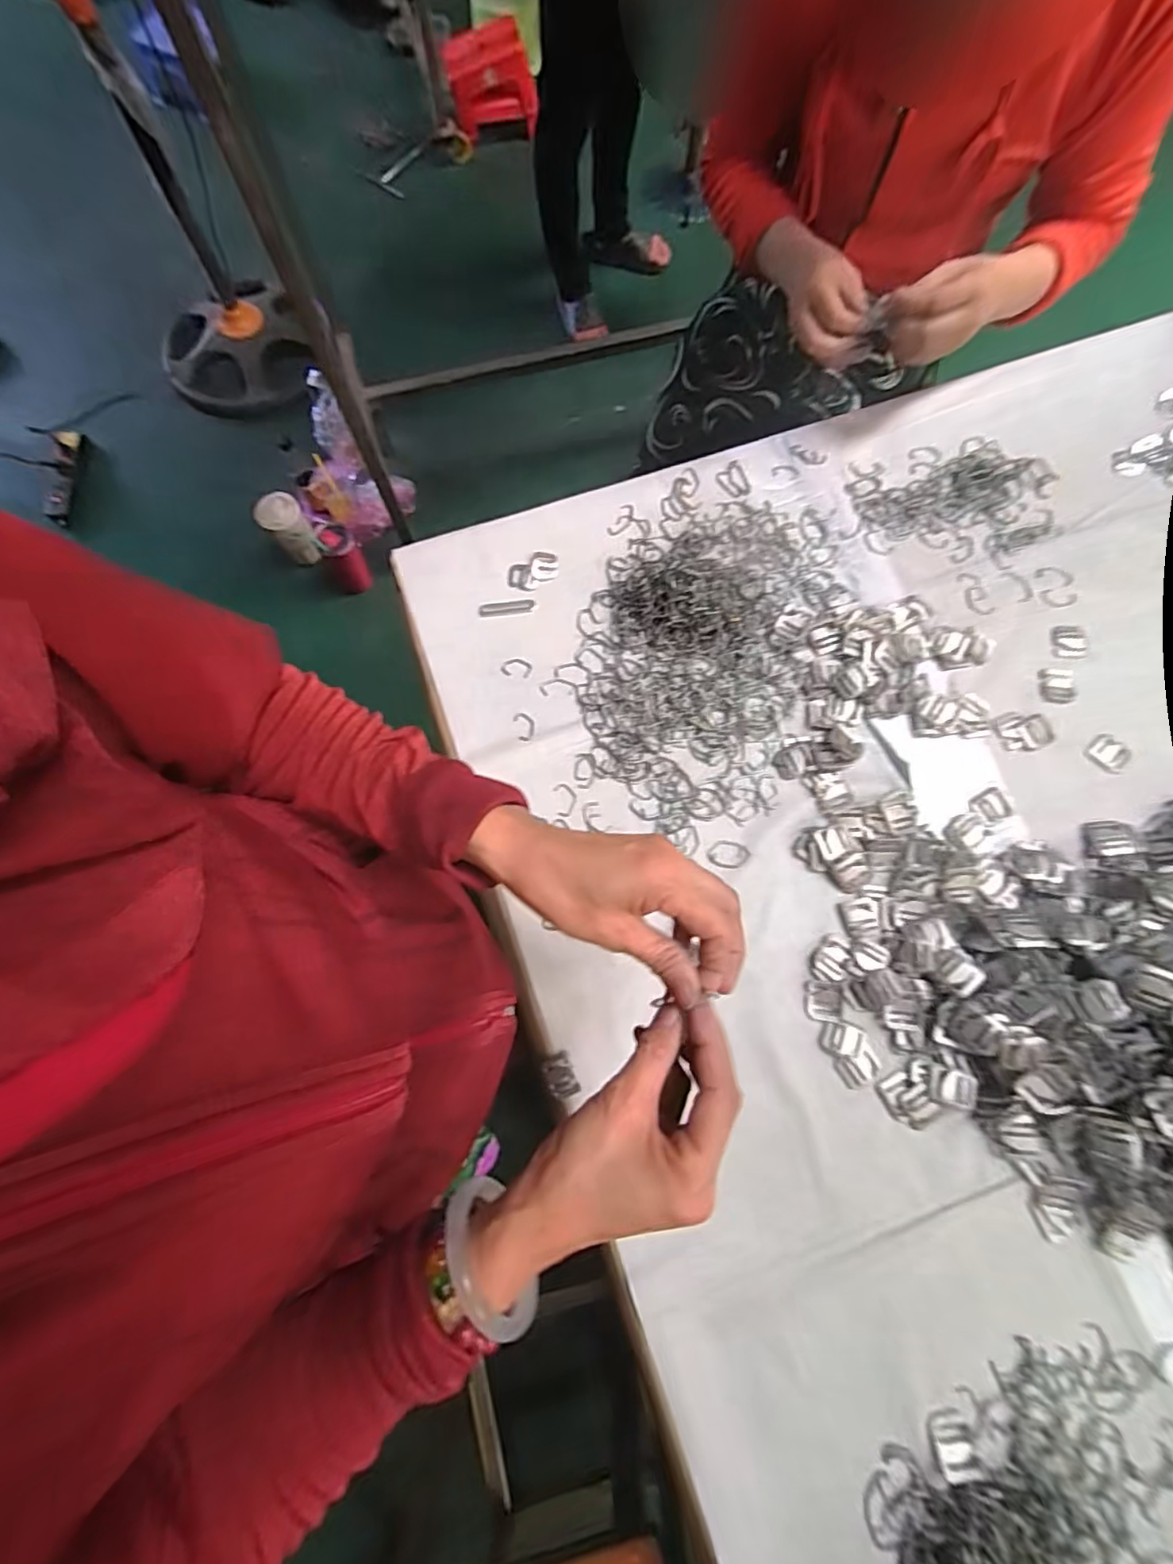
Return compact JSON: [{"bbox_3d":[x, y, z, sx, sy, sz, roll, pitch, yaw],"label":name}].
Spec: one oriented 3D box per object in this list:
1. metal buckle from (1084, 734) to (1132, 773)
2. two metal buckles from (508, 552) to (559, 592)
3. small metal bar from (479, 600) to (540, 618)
[{"bbox_3d":[0.517,-0.028,0.600,0.032,0.007,0.036,-43,79,-11],"label":"metal buckle"},{"bbox_3d":[-0.056,-0.226,0.652,0.058,0.004,0.033,-30,76,-9],"label":"two metal buckles"},{"bbox_3d":[-0.082,-0.185,0.644,0.061,0.004,0.016,-7,74,-2],"label":"small metal bar"}]

